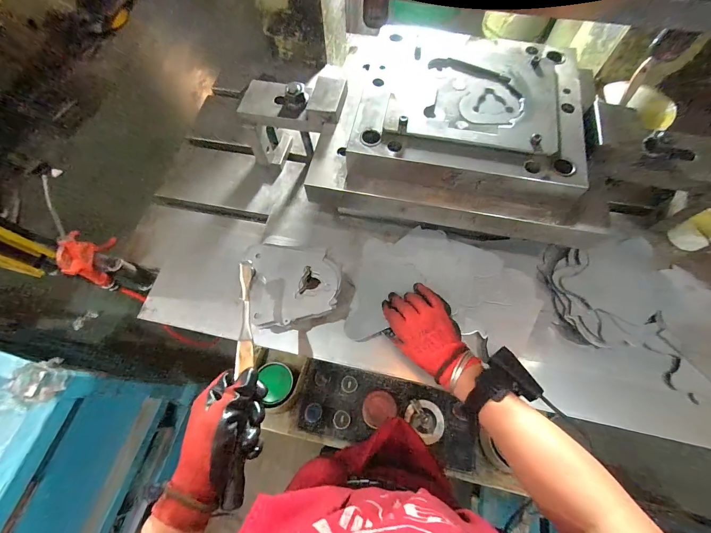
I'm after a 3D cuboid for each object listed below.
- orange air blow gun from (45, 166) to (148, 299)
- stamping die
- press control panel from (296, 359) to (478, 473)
[{"bbox_3d":[-0.463,-0.026,0.546,0.027,0.276,0.099,19,48,10],"label":"orange air blow gun"},{"bbox_3d":[0.165,-0.215,0.489,0.428,0.090,0.311,11,67,7],"label":"stamping die"},{"bbox_3d":[0.056,0.260,0.557,0.309,0.046,0.121,11,67,6],"label":"press control panel"}]

